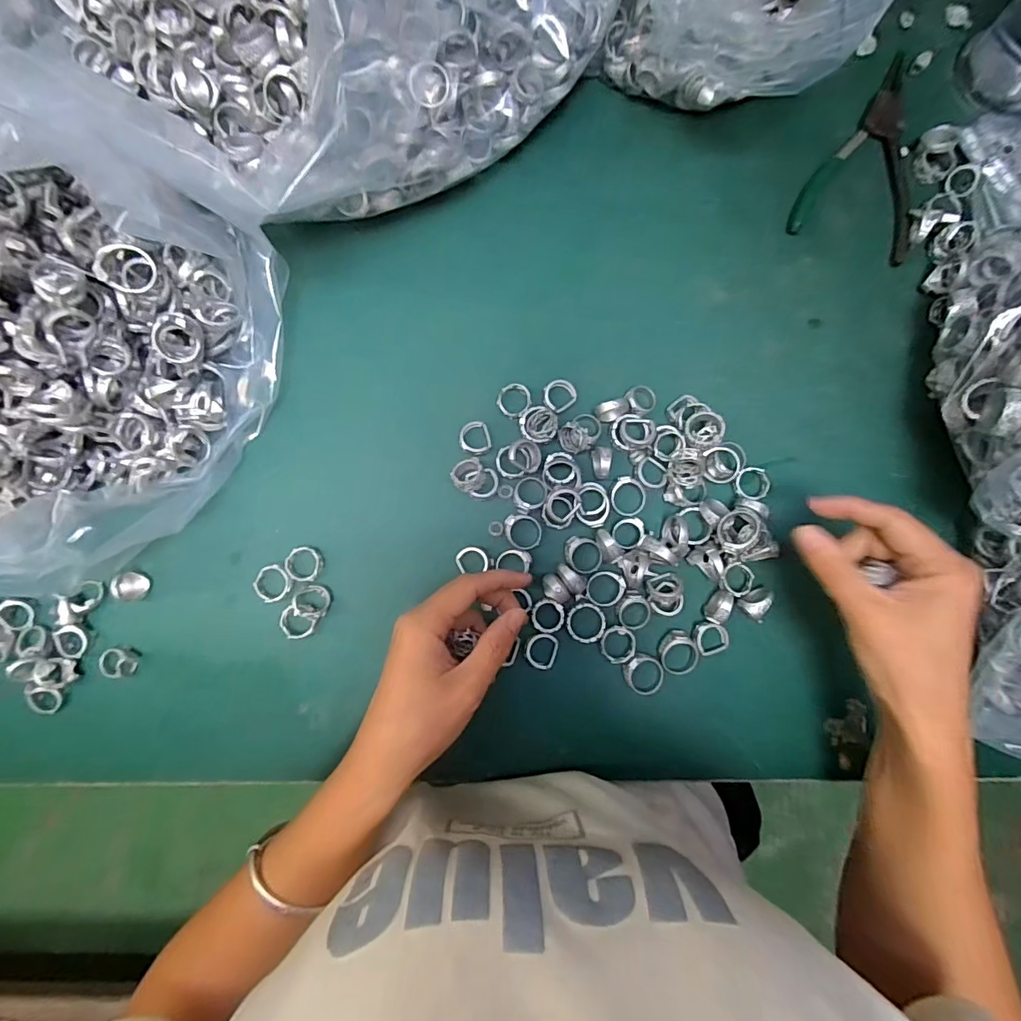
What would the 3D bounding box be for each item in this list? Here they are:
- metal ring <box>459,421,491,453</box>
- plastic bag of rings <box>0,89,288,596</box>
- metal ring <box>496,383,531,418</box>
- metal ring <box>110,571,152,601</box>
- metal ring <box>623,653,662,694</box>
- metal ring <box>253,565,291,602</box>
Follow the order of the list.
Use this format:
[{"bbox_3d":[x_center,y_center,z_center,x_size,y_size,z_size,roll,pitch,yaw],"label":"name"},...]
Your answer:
[{"bbox_3d":[-0.026,-0.052,0.363,0.021,0.006,0.023,0,86,-2],"label":"metal ring"},{"bbox_3d":[-0.288,-0.087,0.298,0.267,0.130,0.255,-2,86,-2],"label":"plastic bag of rings"},{"bbox_3d":[0.003,-0.078,0.365,0.023,0.004,0.023,0,86,-2],"label":"metal ring"},{"bbox_3d":[-0.255,0.051,0.345,0.014,0.020,0.020,-6,86,-2],"label":"metal ring"},{"bbox_3d":[0.091,0.111,0.348,0.024,0.011,0.028,-35,88,-4],"label":"metal ring"},{"bbox_3d":[-0.162,0.050,0.350,0.023,0.007,0.024,0,86,-2],"label":"metal ring"}]

